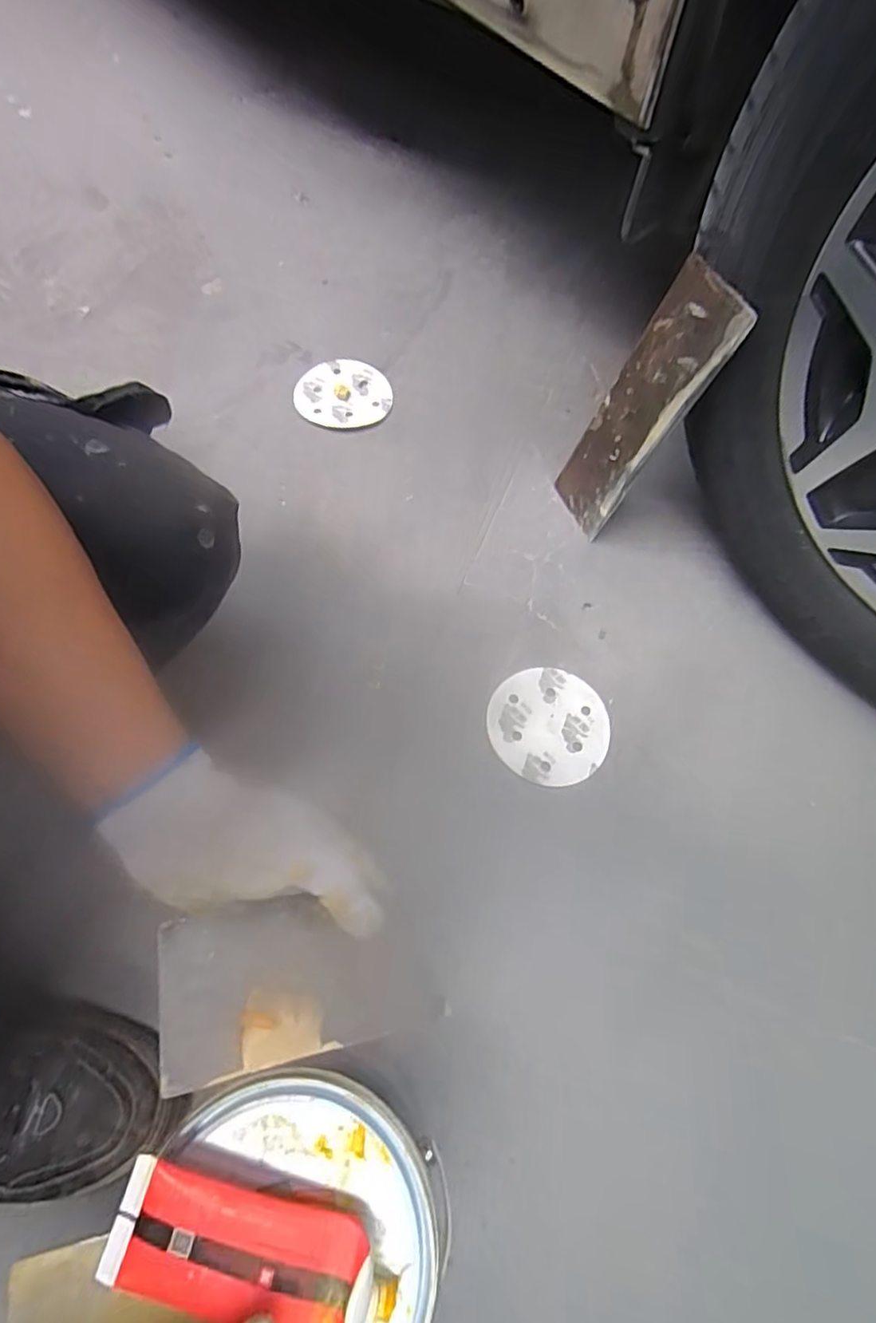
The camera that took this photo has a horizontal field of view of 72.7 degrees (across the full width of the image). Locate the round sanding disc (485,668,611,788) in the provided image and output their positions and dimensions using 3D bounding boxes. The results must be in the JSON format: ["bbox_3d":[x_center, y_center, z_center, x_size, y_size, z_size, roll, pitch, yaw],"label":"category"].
[{"bbox_3d":[0.109,0.063,0.583,0.115,0.007,0.115,1,65,-3],"label":"round sanding disc"}]

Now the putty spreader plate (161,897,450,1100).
[{"bbox_3d":[-0.068,0.155,0.299,0.129,0.008,0.073,0,44,-26],"label":"putty spreader plate"}]

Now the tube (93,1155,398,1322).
[{"bbox_3d":[-0.086,0.277,0.275,0.131,0.016,0.048,16,65,3],"label":"tube"}]

